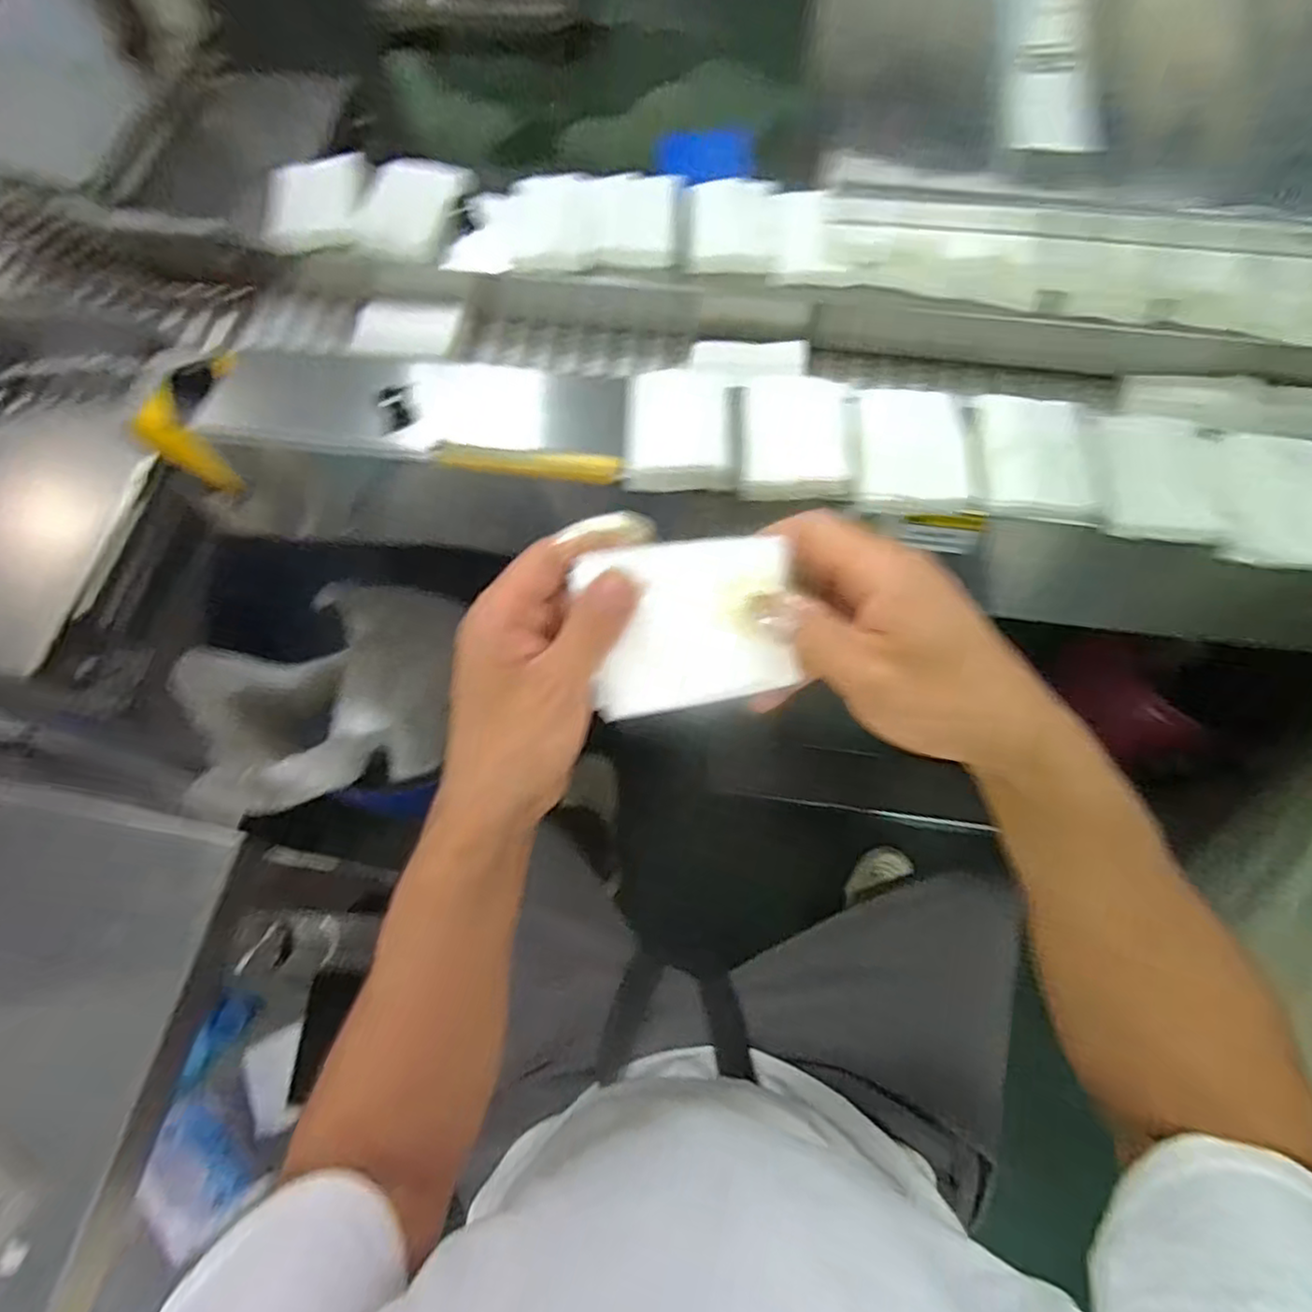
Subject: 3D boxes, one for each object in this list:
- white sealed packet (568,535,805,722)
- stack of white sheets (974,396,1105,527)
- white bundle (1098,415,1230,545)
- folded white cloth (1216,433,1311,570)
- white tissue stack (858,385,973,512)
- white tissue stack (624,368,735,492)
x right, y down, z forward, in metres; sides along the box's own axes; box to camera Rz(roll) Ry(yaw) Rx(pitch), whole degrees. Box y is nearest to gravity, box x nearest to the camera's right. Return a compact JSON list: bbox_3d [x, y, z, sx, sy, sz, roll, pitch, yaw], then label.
[{"bbox_3d":[0.015,-0.014,0.318,0.093,0.010,0.079,-9,101,5],"label":"white sealed packet"},{"bbox_3d":[0.273,-0.145,0.482,0.081,0.013,0.104,2,68,2],"label":"stack of white sheets"},{"bbox_3d":[0.356,-0.128,0.475,0.079,0.016,0.097,8,69,5],"label":"white bundle"},{"bbox_3d":[0.435,-0.105,0.463,0.082,0.021,0.100,5,68,3],"label":"folded white cloth"},{"bbox_3d":[0.190,-0.157,0.497,0.077,0.019,0.108,7,69,4],"label":"white tissue stack"},{"bbox_3d":[0.015,-0.172,0.509,0.077,0.018,0.099,-3,68,0],"label":"white tissue stack"}]

